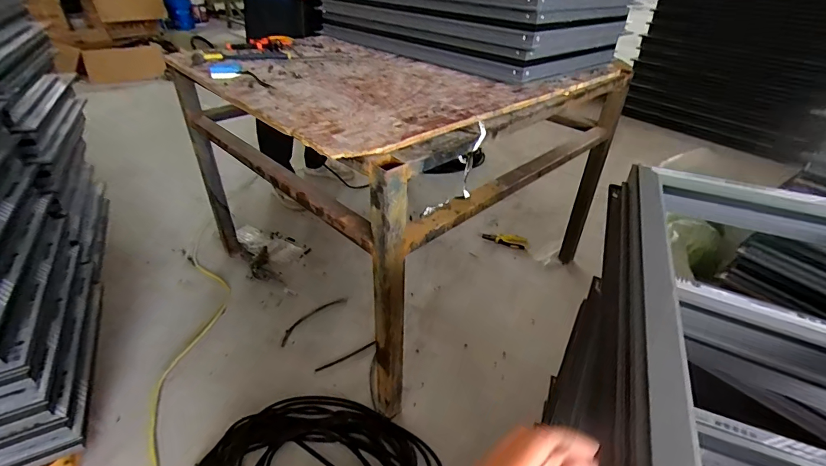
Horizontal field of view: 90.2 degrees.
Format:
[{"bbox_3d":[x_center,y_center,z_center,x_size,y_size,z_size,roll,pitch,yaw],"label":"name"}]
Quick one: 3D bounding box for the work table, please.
[{"bbox_3d":[-0.056,-0.208,1.341,0.993,0.679,0.928,-29,46,-36],"label":"work table"}]

